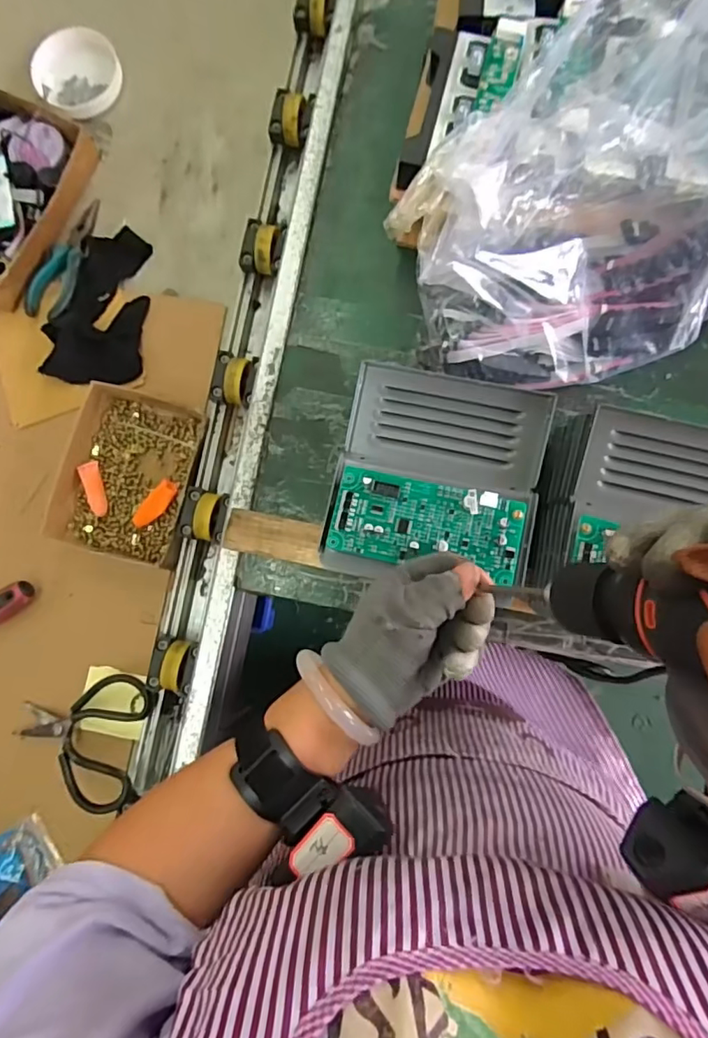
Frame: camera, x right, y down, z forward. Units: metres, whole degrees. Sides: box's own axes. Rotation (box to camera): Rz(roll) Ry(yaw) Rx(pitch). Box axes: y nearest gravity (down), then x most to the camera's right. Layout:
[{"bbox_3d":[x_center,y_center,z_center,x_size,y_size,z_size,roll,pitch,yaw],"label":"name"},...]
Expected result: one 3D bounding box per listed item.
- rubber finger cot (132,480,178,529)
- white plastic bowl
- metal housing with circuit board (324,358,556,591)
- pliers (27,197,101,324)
[{"bbox_3d":[-0.210,-0.015,0.579,0.022,0.012,0.059,40,87,6],"label":"rubber finger cot"},{"bbox_3d":[-0.332,-0.535,0.657,0.106,0.036,0.091,-29,83,0],"label":"white plastic bowl"},{"bbox_3d":[0.065,-0.034,0.418,0.153,0.035,0.161,11,85,4],"label":"metal housing with circuit board"},{"bbox_3d":[-0.332,-0.301,0.630,0.048,0.025,0.155,15,85,4],"label":"pliers"}]

